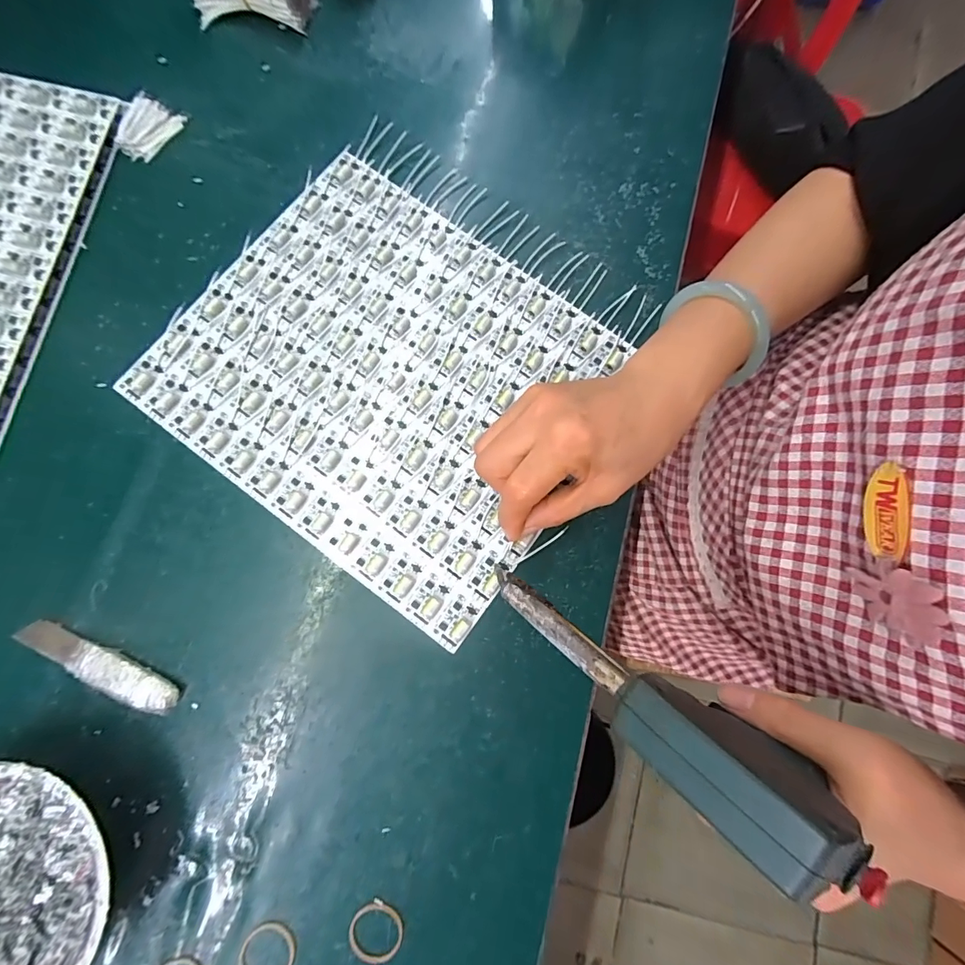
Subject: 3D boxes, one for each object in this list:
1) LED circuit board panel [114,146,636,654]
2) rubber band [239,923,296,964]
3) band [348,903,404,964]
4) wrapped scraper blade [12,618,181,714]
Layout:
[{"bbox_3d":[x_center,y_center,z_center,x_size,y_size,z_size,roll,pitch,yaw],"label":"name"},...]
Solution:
[{"bbox_3d":[-0.064,-0.077,0.312,0.282,0.008,0.243,37,81,5],"label":"LED circuit board panel"},{"bbox_3d":[-0.120,0.264,0.250,0.029,0.004,0.031,25,80,3],"label":"rubber band"},{"bbox_3d":[-0.060,0.255,0.254,0.031,0.004,0.028,13,79,1],"label":"band"},{"bbox_3d":[-0.233,0.110,0.272,0.104,0.007,0.021,25,80,3],"label":"wrapped scraper blade"}]

